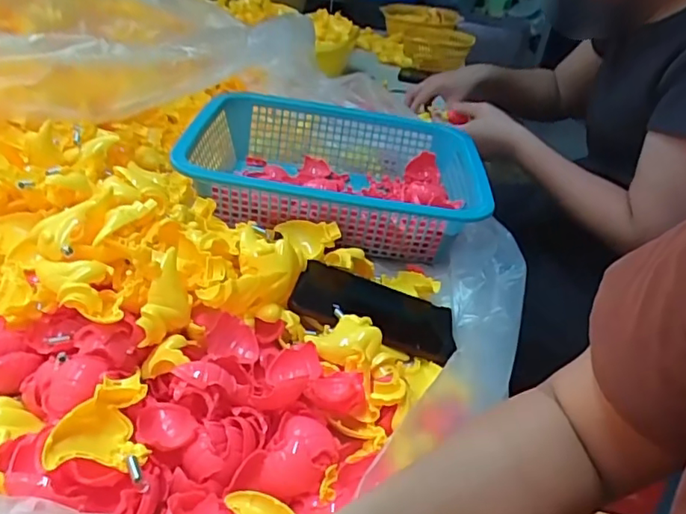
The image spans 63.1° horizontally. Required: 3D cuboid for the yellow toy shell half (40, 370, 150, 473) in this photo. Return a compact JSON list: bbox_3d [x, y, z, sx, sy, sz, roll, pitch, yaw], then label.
[{"bbox_3d":[-0.155,0.111,0.359,0.054,0.036,0.069,-5,36,-17],"label":"yellow toy shell half"}]

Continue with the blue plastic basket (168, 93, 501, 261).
[{"bbox_3d":[-0.017,-0.102,0.699,0.359,0.096,0.271,6,34,0],"label":"blue plastic basket"}]

